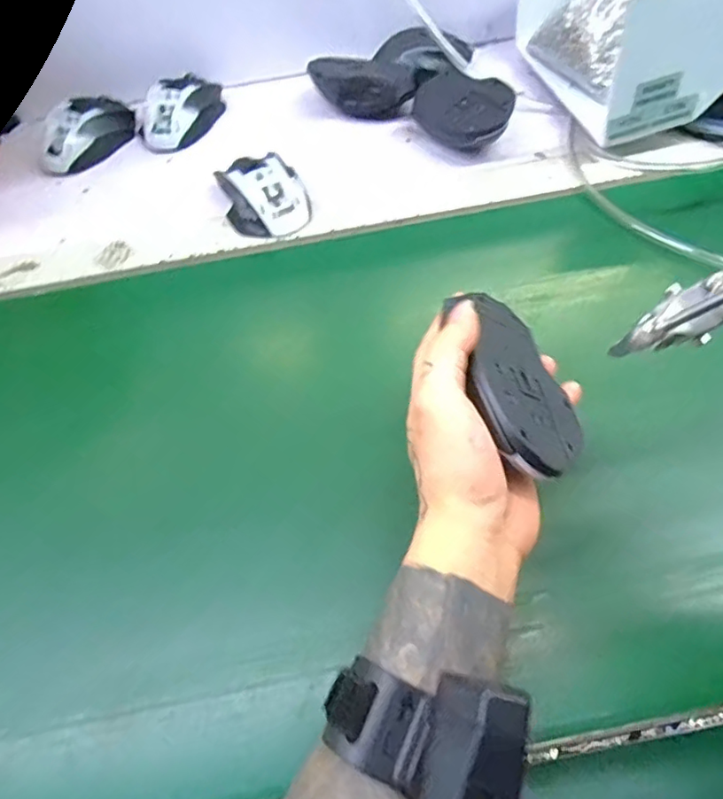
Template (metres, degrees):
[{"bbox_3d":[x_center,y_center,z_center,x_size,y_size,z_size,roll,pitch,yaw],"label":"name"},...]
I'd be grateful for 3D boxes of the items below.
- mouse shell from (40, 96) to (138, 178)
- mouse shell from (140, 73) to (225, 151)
[{"bbox_3d":[-0.293,-0.285,0.598,0.111,0.039,0.073,-33,59,-17],"label":"mouse shell"},{"bbox_3d":[-0.198,-0.317,0.613,0.071,0.036,0.116,13,57,13],"label":"mouse shell"}]

